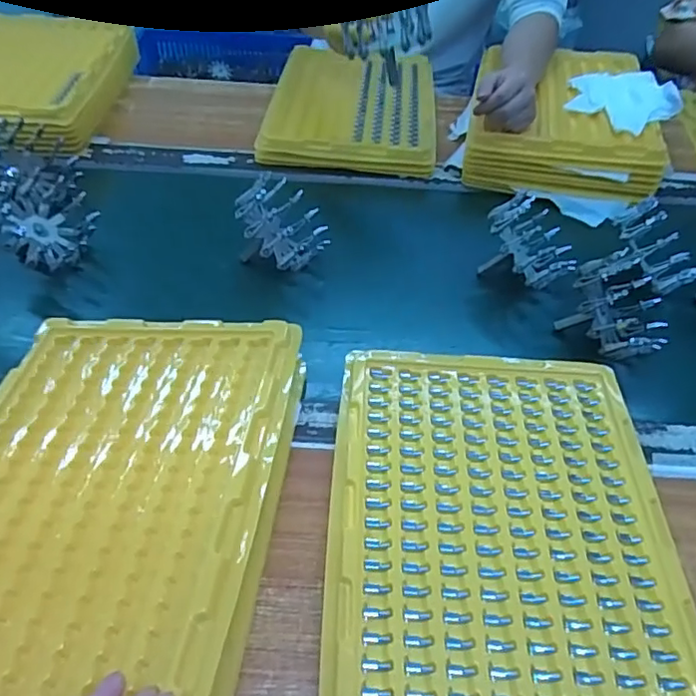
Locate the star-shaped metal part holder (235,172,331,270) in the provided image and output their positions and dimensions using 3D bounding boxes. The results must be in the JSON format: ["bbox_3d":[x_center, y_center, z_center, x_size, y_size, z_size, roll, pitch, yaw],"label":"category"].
[{"bbox_3d":[-0.092,-0.140,0.700,0.110,0.080,0.109,45,48,-21],"label":"star-shaped metal part holder"}]

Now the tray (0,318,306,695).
[{"bbox_3d":[-0.188,0.113,0.432,0.271,0.020,0.367,-1,47,9],"label":"tray"}]

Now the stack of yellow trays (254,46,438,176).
[{"bbox_3d":[0.012,-0.408,0.960,0.264,0.032,0.381,5,48,1],"label":"stack of yellow trays"}]

